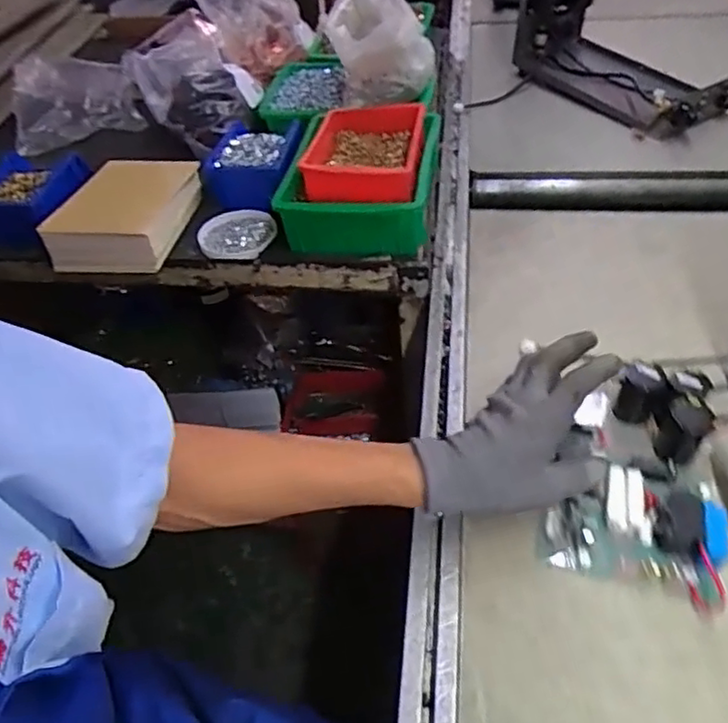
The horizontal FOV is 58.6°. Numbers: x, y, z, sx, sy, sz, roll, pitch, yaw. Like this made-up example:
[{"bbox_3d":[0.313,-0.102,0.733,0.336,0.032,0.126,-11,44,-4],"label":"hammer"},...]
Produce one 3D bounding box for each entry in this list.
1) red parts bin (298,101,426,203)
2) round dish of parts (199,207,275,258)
[{"bbox_3d":[0.001,-0.257,0.816,0.147,0.067,0.218,-2,46,5],"label":"red parts bin"},{"bbox_3d":[-0.160,-0.160,0.823,0.095,0.019,0.097,-4,46,4],"label":"round dish of parts"}]

